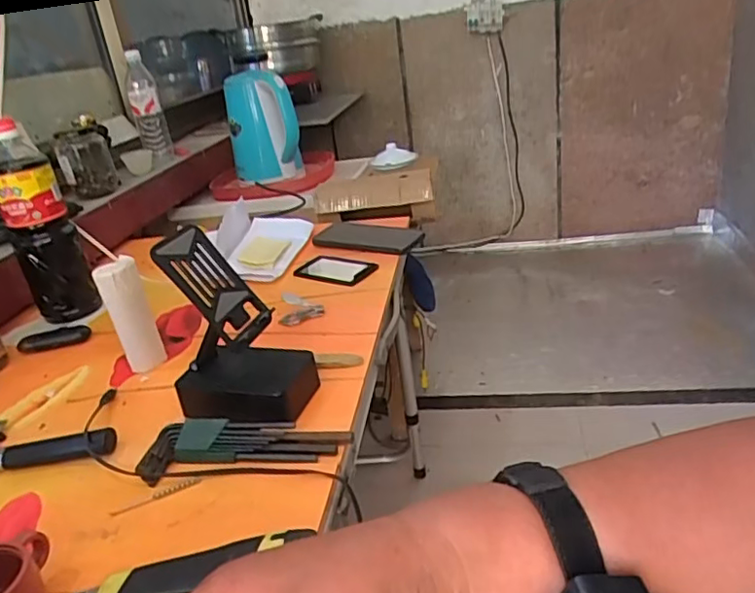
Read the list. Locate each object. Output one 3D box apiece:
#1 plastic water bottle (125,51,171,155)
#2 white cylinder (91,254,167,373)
[{"bbox_3d":[-0.482,-0.390,1.272,0.061,0.228,0.077,-15,25,-16],"label":"plastic water bottle"},{"bbox_3d":[-0.270,0.021,0.668,0.044,0.125,0.034,-17,26,-21],"label":"white cylinder"}]

